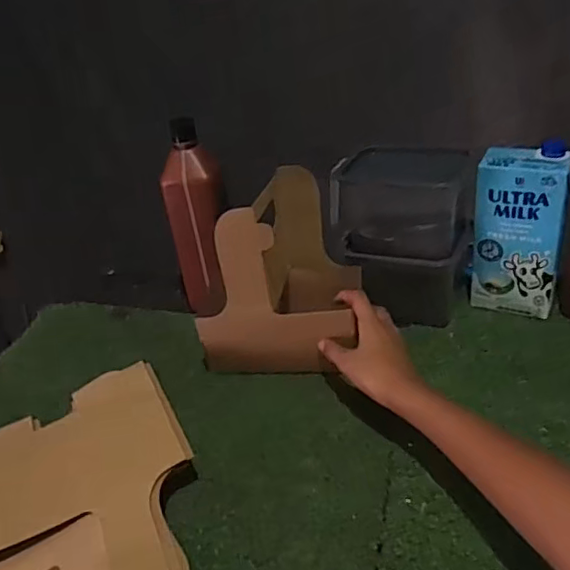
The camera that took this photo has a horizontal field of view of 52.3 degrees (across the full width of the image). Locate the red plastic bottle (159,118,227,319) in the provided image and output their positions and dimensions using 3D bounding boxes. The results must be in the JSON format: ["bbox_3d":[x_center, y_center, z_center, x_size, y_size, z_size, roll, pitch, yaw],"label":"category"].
[{"bbox_3d":[-0.111,-0.076,0.756,0.075,0.257,0.054,-12,33,-7],"label":"red plastic bottle"}]

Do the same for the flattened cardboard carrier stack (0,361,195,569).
[{"bbox_3d":[-0.217,0.209,0.516,0.274,0.044,0.281,-19,34,-17],"label":"flattened cardboard carrier stack"}]

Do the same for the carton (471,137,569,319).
[{"bbox_3d":[0.283,-0.065,0.703,0.097,0.197,0.063,11,37,26],"label":"carton"}]

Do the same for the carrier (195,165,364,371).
[{"bbox_3d":[-0.005,-0.018,0.666,0.162,0.196,0.125,1,34,13],"label":"carrier"}]

